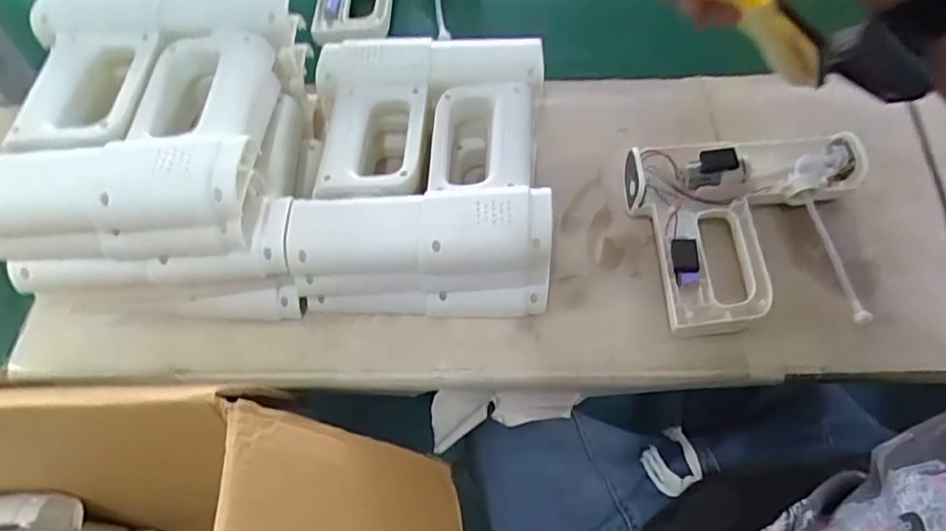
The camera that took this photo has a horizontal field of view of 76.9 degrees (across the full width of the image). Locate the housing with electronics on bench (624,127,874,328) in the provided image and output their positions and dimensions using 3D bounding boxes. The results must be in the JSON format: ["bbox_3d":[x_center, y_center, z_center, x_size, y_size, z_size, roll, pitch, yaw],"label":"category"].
[{"bbox_3d":[0.252,-0.033,0.530,0.212,0.050,0.181,-2,59,0],"label":"housing with electronics on bench"}]

